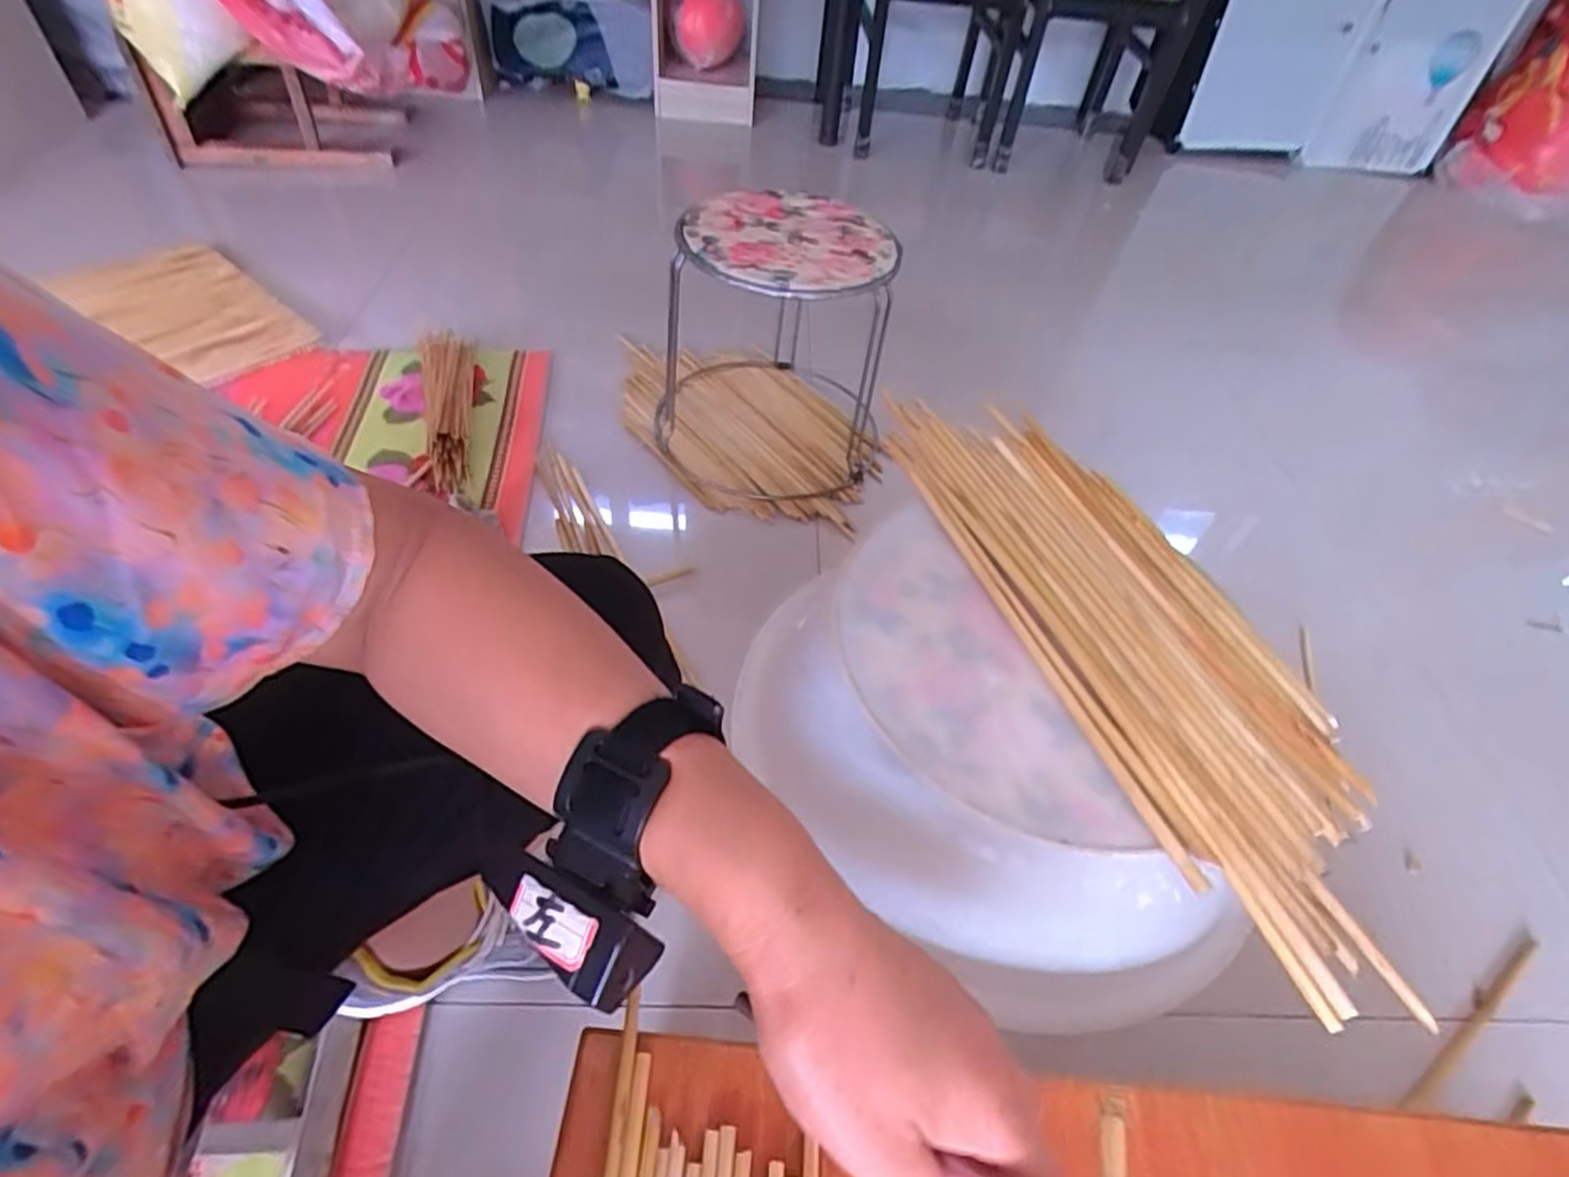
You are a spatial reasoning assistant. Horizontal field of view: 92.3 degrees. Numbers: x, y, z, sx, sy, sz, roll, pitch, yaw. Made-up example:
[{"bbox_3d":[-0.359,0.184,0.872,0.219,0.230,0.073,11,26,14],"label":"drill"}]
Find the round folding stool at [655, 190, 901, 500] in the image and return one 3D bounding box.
[{"bbox_3d":[-0.011,-0.373,1.103,0.342,0.327,0.397,14,50,6],"label":"round folding stool"}]

